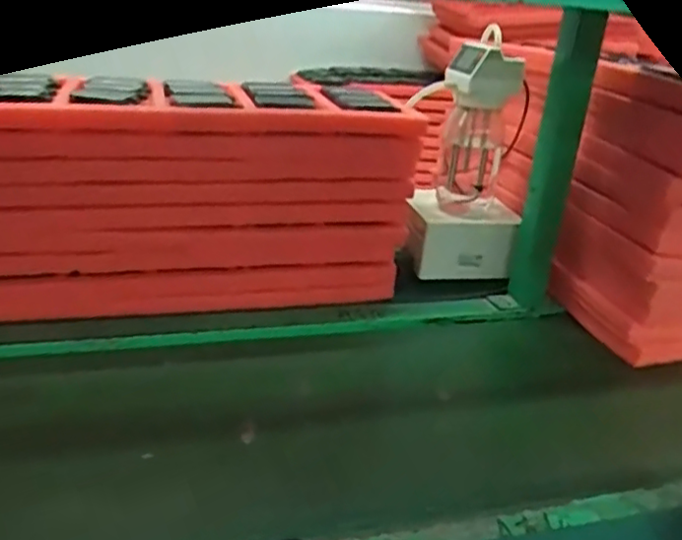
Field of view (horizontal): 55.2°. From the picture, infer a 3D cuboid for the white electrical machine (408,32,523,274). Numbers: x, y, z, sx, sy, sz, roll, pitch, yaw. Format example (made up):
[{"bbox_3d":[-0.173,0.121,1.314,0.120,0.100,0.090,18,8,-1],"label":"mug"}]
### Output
[{"bbox_3d":[0.181,-0.159,0.961,0.175,0.313,0.124,3,24,-6],"label":"white electrical machine"}]

